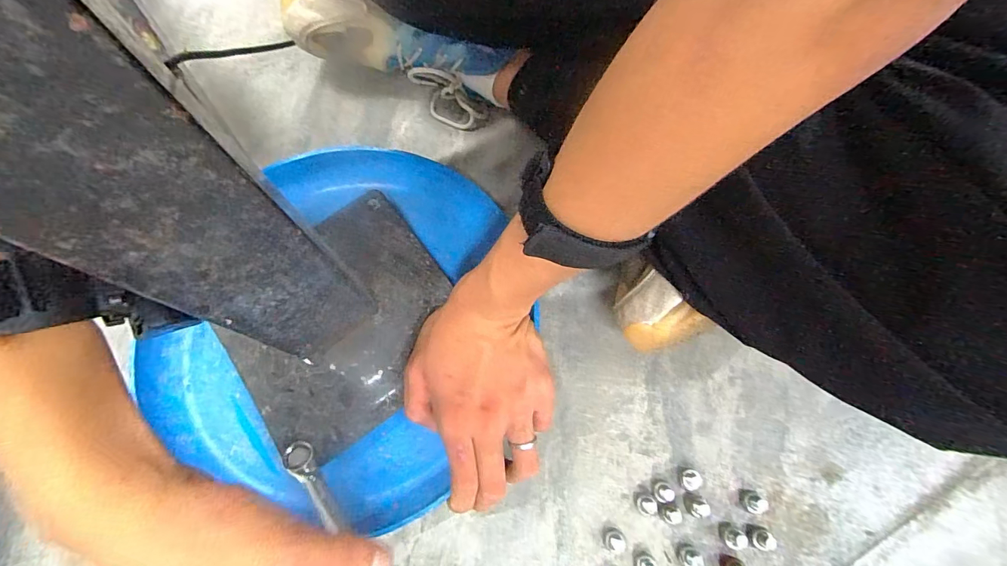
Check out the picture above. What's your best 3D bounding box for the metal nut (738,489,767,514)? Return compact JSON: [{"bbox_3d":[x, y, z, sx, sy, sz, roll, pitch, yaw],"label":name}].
[{"bbox_3d":[0.175,0.154,0.299,0.013,0.014,0.014,12,73,3],"label":"metal nut"}]

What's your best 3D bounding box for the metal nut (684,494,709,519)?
[{"bbox_3d":[0.135,0.156,0.298,0.013,0.012,0.014,14,73,4],"label":"metal nut"}]

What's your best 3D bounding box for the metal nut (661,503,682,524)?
[{"bbox_3d":[0.115,0.160,0.296,0.013,0.011,0.012,0,73,0],"label":"metal nut"}]

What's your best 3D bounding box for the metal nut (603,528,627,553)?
[{"bbox_3d":[0.077,0.178,0.293,0.014,0.008,0.013,0,73,0],"label":"metal nut"}]

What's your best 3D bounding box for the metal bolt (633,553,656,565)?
[{"bbox_3d":[0.096,0.191,0.288,0.013,0.009,0.014,7,73,2],"label":"metal bolt"}]

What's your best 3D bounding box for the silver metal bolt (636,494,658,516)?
[{"bbox_3d":[0.100,0.157,0.300,0.013,0.008,0.012,0,73,0],"label":"silver metal bolt"}]

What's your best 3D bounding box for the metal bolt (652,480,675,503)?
[{"bbox_3d":[0.113,0.147,0.299,0.013,0.013,0.014,0,73,0],"label":"metal bolt"}]

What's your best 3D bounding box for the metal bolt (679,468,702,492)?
[{"bbox_3d":[0.134,0.141,0.306,0.015,0.008,0.014,0,73,0],"label":"metal bolt"}]

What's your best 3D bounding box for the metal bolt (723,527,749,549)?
[{"bbox_3d":[0.157,0.174,0.291,0.011,0.016,0.012,0,73,0],"label":"metal bolt"}]

